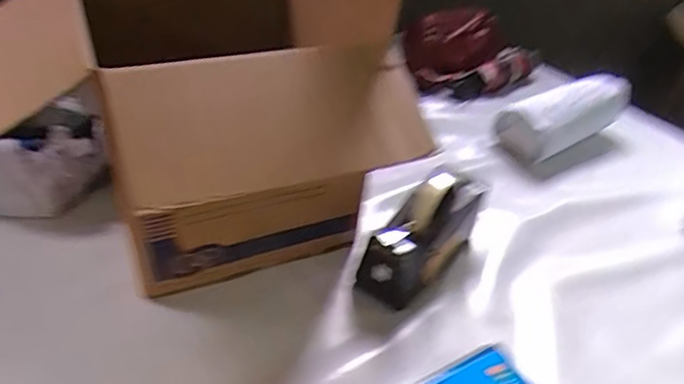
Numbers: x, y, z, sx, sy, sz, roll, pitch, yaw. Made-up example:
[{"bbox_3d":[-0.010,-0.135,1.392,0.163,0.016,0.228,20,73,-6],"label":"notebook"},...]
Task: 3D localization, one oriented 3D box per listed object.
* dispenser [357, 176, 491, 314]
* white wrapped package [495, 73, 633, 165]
[{"bbox_3d":[0.106,0.046,0.692,0.078,0.121,0.191,28,42,28],"label":"dispenser"},{"bbox_3d":[0.400,-0.126,0.970,0.235,0.113,0.091,-18,42,-27],"label":"white wrapped package"}]

